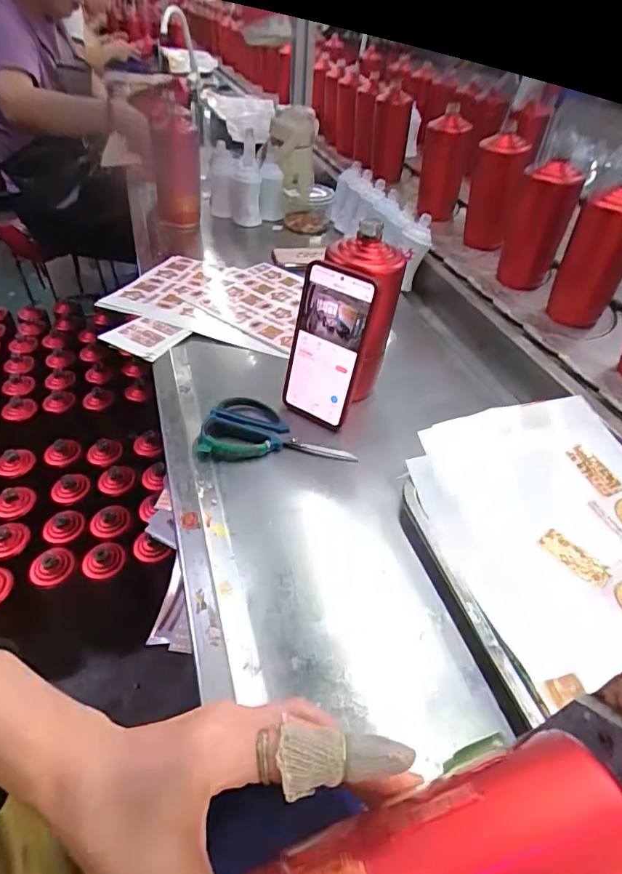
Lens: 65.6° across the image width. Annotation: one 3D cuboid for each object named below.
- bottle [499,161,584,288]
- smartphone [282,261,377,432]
[{"bbox_3d":[0.368,-0.349,0.789,0.079,0.178,0.075,12,44,9],"label":"bottle"},{"bbox_3d":[0.014,-0.093,0.516,0.084,0.164,0.015,24,31,23],"label":"smartphone"}]

